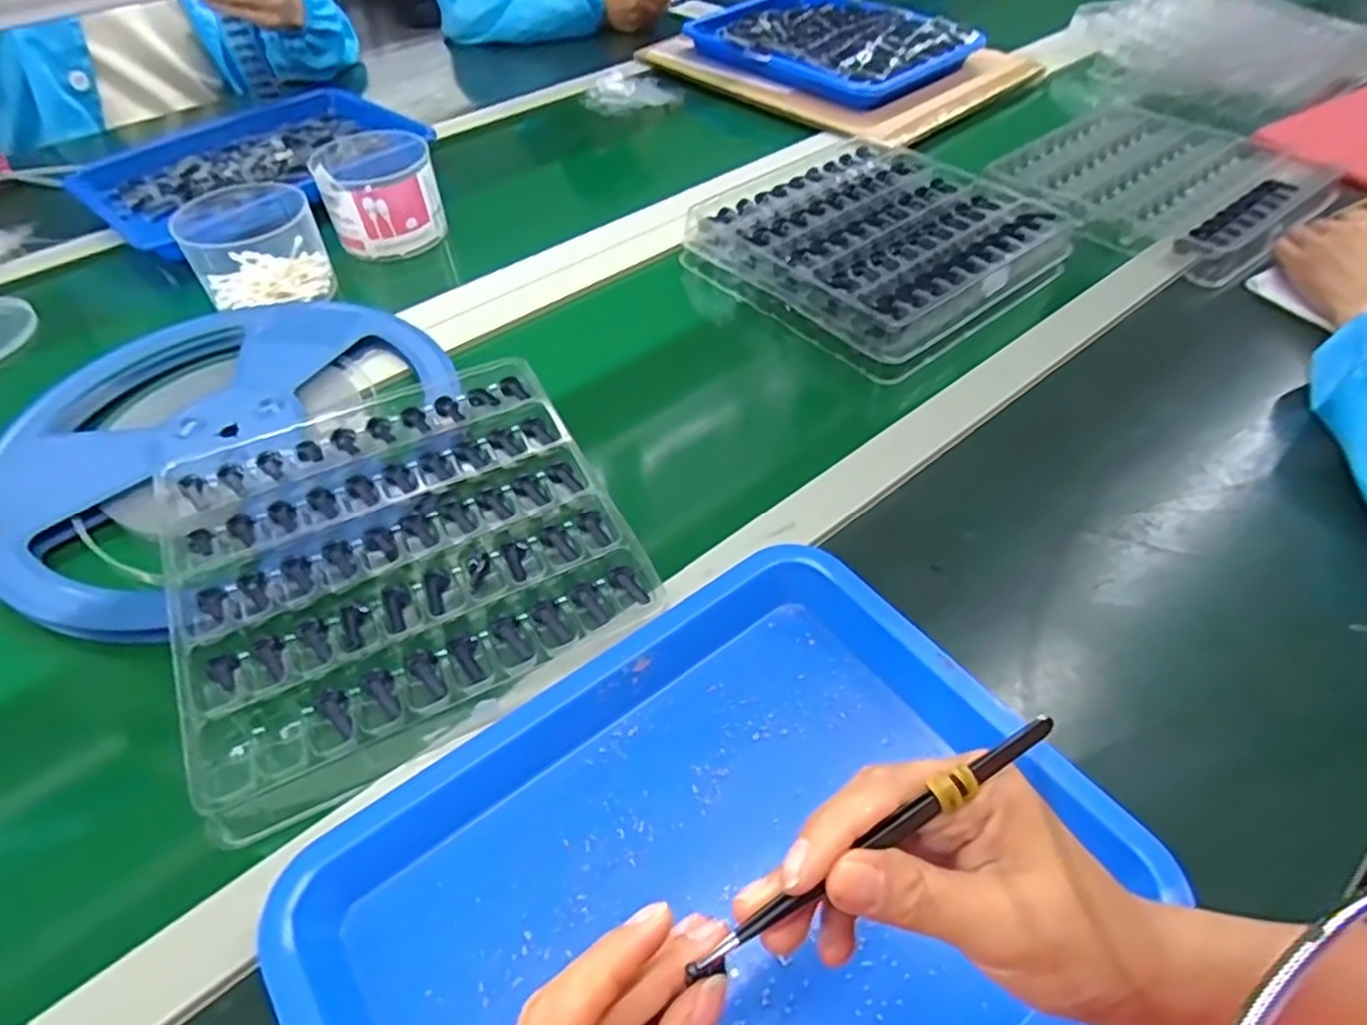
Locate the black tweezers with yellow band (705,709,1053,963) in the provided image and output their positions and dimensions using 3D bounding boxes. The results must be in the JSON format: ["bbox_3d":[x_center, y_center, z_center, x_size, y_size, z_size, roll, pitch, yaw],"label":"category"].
[{"bbox_3d":[0.065,0.099,0.232,0.124,0.011,0.006,-31,56,-8],"label":"black tweezers with yellow band"}]

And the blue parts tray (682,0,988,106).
[{"bbox_3d":[0.186,-0.633,1.003,0.271,0.047,0.337,-34,56,-24],"label":"blue parts tray"}]

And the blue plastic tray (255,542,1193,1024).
[{"bbox_3d":[0.018,0.174,0.330,0.327,0.031,0.271,-30,56,-22],"label":"blue plastic tray"}]

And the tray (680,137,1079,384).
[{"bbox_3d":[0.170,-0.257,0.692,0.263,0.050,0.272,-35,58,-26],"label":"tray"}]

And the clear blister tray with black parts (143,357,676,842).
[{"bbox_3d":[-0.177,0.019,0.466,0.251,0.024,0.267,-23,54,-18],"label":"clear blister tray with black parts"}]

